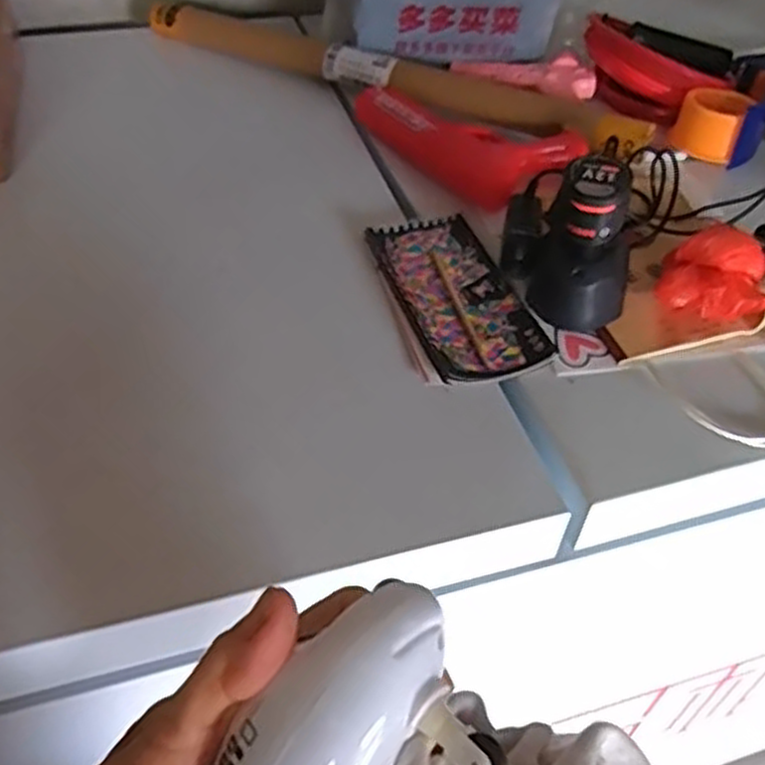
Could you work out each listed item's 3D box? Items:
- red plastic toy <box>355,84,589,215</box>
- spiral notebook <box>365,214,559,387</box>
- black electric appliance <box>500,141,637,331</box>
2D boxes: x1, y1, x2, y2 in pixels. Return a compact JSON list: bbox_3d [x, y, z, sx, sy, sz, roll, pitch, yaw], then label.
[{"bbox_3d":[0.072,-0.234,0.722,0.102,0.034,0.212,-27,53,-26],"label":"red plastic toy"},{"bbox_3d":[0.051,-0.067,0.585,0.096,0.008,0.180,-12,48,-14],"label":"spiral notebook"},{"bbox_3d":[0.140,-0.122,0.568,0.098,0.110,0.117,13,47,9],"label":"black electric appliance"}]

